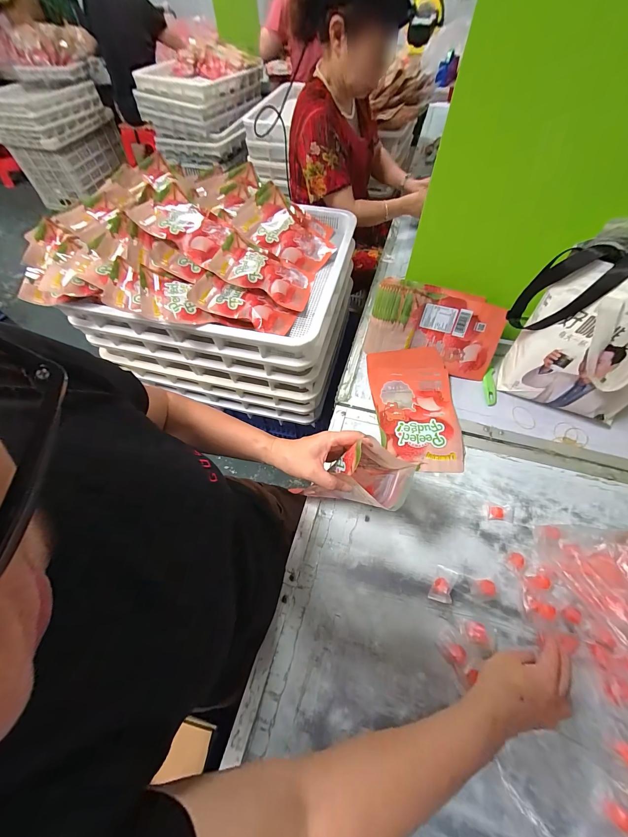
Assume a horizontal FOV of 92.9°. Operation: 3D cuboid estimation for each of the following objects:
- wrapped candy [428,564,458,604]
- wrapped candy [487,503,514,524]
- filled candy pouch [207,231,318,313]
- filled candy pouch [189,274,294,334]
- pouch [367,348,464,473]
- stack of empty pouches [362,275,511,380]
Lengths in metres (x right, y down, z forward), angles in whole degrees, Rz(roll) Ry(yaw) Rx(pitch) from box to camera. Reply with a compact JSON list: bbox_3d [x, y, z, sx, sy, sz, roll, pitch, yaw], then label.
[{"bbox_3d":[0.203,0.260,0.467,0.030,0.017,0.054,27,63,17],"label":"wrapped candy"},{"bbox_3d":[0.331,0.166,0.525,0.043,0.013,0.030,10,60,8],"label":"wrapped candy"},{"bbox_3d":[-0.112,-0.333,0.679,0.219,0.023,0.141,21,58,-10],"label":"filled candy pouch"},{"bbox_3d":[-0.149,-0.240,0.634,0.210,0.031,0.086,18,60,-7],"label":"filled candy pouch"},{"bbox_3d":[0.216,-0.026,0.627,0.167,0.043,0.272,-4,59,0],"label":"pouch"},{"bbox_3d":[0.263,-0.199,0.662,0.279,0.170,0.059,16,21,5],"label":"stack of empty pouches"}]

